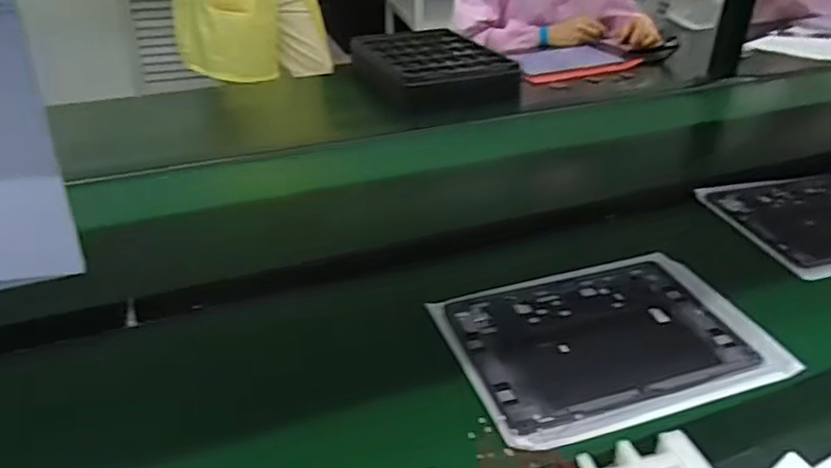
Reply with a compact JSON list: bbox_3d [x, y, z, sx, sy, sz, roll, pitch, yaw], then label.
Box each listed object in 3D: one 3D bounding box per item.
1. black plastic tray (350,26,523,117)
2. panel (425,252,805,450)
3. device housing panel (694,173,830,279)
[{"bbox_3d":[0.017,-0.322,1.244,0.247,0.085,0.325,-13,34,-21],"label":"black plastic tray"},{"bbox_3d":[0.183,0.096,0.618,0.290,0.012,0.208,-12,34,-17],"label":"panel"},{"bbox_3d":[0.536,-0.024,0.823,0.291,0.021,0.224,-8,32,-12],"label":"device housing panel"}]

